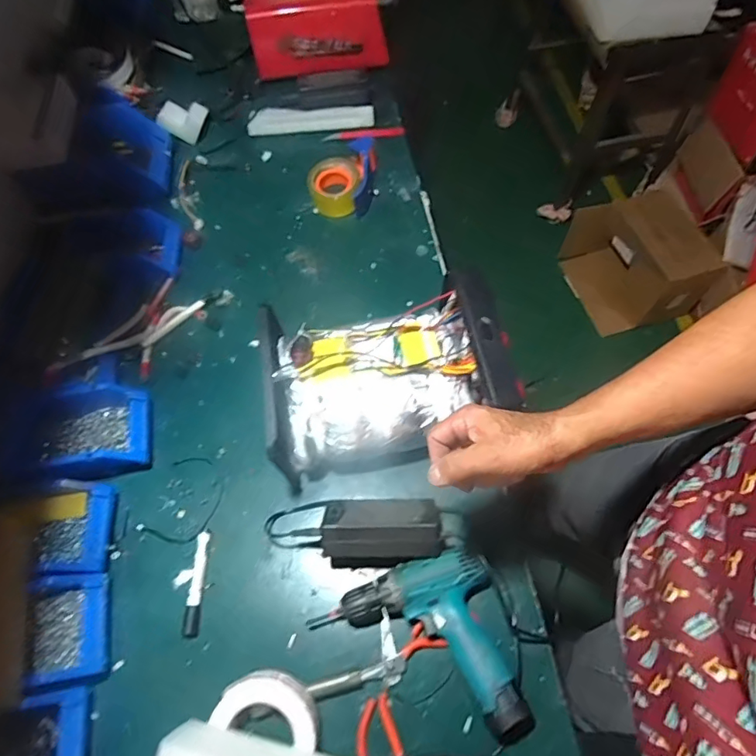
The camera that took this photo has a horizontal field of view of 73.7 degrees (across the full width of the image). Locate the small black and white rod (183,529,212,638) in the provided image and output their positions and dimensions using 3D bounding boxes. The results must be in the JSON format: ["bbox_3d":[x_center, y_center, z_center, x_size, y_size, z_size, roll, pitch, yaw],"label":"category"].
[{"bbox_3d":[-0.237,0.268,0.664,0.019,0.014,0.129,0,63,3],"label":"small black and white rod"}]

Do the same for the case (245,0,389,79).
[{"bbox_3d":[-0.126,-0.782,1.082,0.289,0.165,0.182,-8,63,-1],"label":"case"}]

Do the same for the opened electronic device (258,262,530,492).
[{"bbox_3d":[0.006,0.006,0.714,0.312,0.163,0.214,-11,63,-2],"label":"opened electronic device"}]

